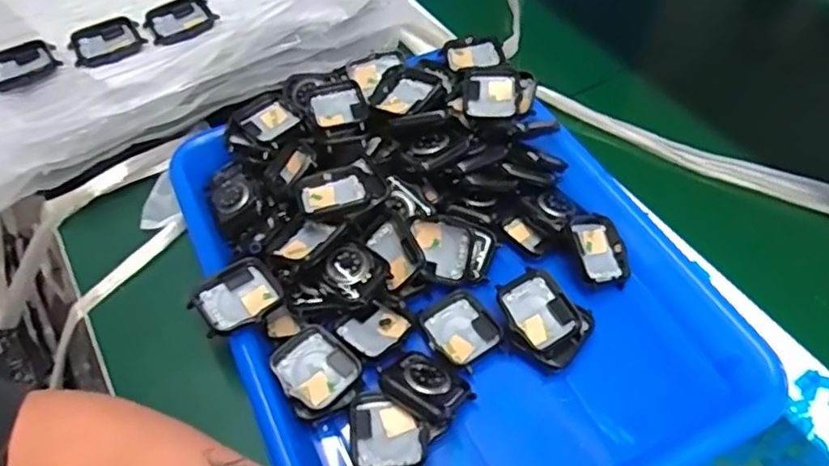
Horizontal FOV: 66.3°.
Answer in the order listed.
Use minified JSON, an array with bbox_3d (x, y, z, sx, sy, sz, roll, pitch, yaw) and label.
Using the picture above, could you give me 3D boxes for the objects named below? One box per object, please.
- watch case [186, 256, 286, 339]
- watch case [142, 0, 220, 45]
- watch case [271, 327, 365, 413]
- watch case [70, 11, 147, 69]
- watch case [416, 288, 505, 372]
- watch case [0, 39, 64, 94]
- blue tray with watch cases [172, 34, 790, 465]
[{"bbox_3d":[-0.097,0.037,0.352,0.046,0.014,0.039,-33,57,-20],"label":"watch case"},{"bbox_3d":[-0.170,-0.154,0.466,0.047,0.010,0.045,-33,57,-19],"label":"watch case"},{"bbox_3d":[-0.053,0.073,0.344,0.039,0.009,0.043,-36,58,-21],"label":"watch case"},{"bbox_3d":[-0.218,-0.135,0.450,0.048,0.011,0.043,-33,57,-19],"label":"watch case"},{"bbox_3d":[0.027,0.056,0.363,0.038,0.008,0.044,-24,54,-13],"label":"watch case"},{"bbox_3d":[-0.267,-0.113,0.429,0.049,0.012,0.036,-33,57,-19],"label":"watch case"},{"bbox_3d":[0.015,0.014,0.377,0.262,0.058,0.328,-25,55,-14],"label":"blue tray with watch cases"}]

